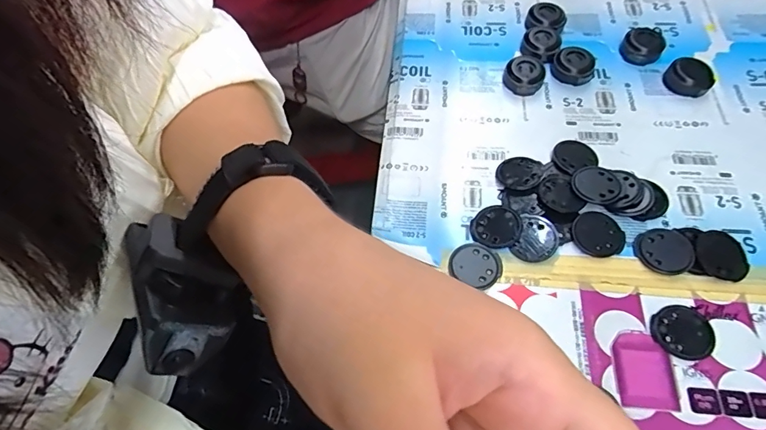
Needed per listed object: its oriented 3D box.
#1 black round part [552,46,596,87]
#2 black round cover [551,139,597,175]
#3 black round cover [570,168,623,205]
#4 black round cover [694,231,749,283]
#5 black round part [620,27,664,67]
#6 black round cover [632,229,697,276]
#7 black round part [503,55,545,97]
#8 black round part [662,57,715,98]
[{"bbox_3d":[0.143,-0.112,0.337,0.029,0.016,0.029,-2,59,3],"label":"black round part"},{"bbox_3d":[0.128,-0.040,0.299,0.028,0.004,0.026,-2,59,3],"label":"black round cover"},{"bbox_3d":[0.136,-0.019,0.283,0.029,0.005,0.024,39,70,23],"label":"black round cover"},{"bbox_3d":[0.199,0.024,0.263,0.027,0.005,0.030,-26,61,-11],"label":"black round cover"},{"bbox_3d":[0.198,-0.129,0.340,0.029,0.018,0.029,-2,59,3],"label":"black round part"},{"bbox_3d":[0.168,0.022,0.266,0.032,0.005,0.028,-18,60,-6],"label":"black round cover"},{"bbox_3d":[0.107,-0.107,0.336,0.029,0.015,0.031,-2,59,3],"label":"black round part"},{"bbox_3d":[0.222,-0.100,0.325,0.031,0.014,0.031,-2,59,3],"label":"black round part"}]

